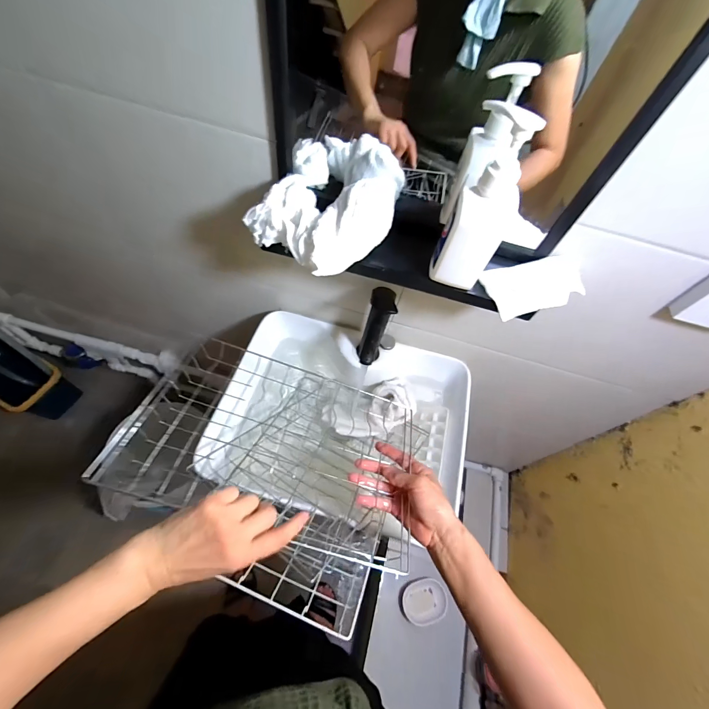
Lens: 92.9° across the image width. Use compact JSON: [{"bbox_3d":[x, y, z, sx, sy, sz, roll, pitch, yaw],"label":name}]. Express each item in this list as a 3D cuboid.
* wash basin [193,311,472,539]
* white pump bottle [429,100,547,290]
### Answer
[{"bbox_3d":[-0.008,0.125,0.672,0.454,0.131,0.351,12,59,0],"label":"wash basin"},{"bbox_3d":[0.139,-0.157,0.377,0.073,0.185,0.063,29,60,10],"label":"white pump bottle"}]

